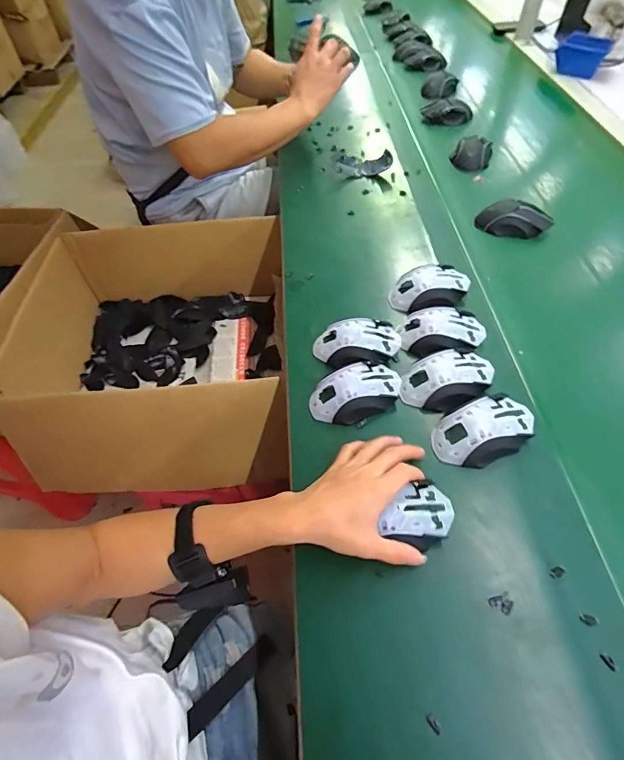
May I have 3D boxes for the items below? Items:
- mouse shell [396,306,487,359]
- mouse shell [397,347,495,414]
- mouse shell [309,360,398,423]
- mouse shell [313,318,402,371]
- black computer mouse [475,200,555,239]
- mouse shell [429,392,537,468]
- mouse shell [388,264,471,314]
[{"bbox_3d":[0.173,-0.065,0.556,0.106,0.032,0.072,1,54,4],"label":"mouse shell"},{"bbox_3d":[0.166,0.000,0.513,0.113,0.030,0.068,-15,55,-8],"label":"mouse shell"},{"bbox_3d":[0.055,0.015,0.516,0.113,0.031,0.062,-21,56,-11],"label":"mouse shell"},{"bbox_3d":[0.061,-0.048,0.563,0.113,0.041,0.058,-5,54,0],"label":"mouse shell"},{"bbox_3d":[0.340,-0.269,0.697,0.116,0.039,0.055,27,60,21],"label":"black computer mouse"},{"bbox_3d":[0.194,0.055,0.472,0.116,0.036,0.073,-19,55,-10],"label":"mouse shell"},{"bbox_3d":[0.174,-0.131,0.611,0.112,0.041,0.063,-11,54,-5],"label":"mouse shell"}]

